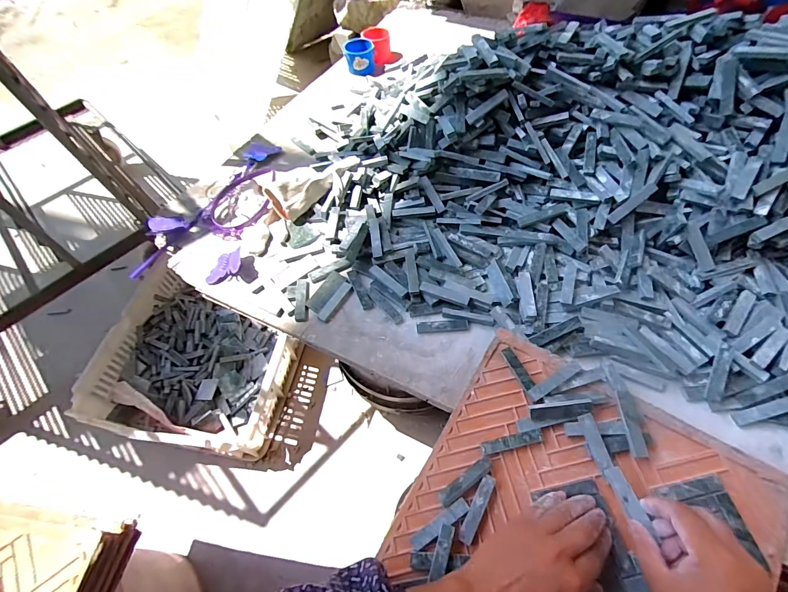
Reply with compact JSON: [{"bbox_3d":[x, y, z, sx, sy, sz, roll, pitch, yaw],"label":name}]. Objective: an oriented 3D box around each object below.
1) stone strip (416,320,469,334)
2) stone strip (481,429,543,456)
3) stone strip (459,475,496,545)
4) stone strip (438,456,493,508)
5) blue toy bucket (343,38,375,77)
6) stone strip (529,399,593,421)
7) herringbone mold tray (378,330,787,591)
[{"bbox_3d":[0.060,0.037,0.476,0.062,0.005,0.015,-5,56,1],"label":"stone strip"},{"bbox_3d":[0.123,0.152,0.399,0.064,0.004,0.013,-14,72,0],"label":"stone strip"},{"bbox_3d":[0.082,0.208,0.375,0.013,0.010,0.063,25,62,19],"label":"stone strip"},{"bbox_3d":[0.073,0.185,0.385,0.063,0.006,0.016,-30,60,-15],"label":"stone strip"},{"bbox_3d":[-0.073,-0.507,0.818,0.063,0.053,0.064,-6,56,0],"label":"blue toy bucket"},{"bbox_3d":[0.173,0.117,0.399,0.062,0.011,0.016,-6,56,0],"label":"stone strip"},{"bbox_3d":[0.152,0.238,0.342,0.285,0.022,0.347,27,70,19],"label":"herringbone mold tray"}]

